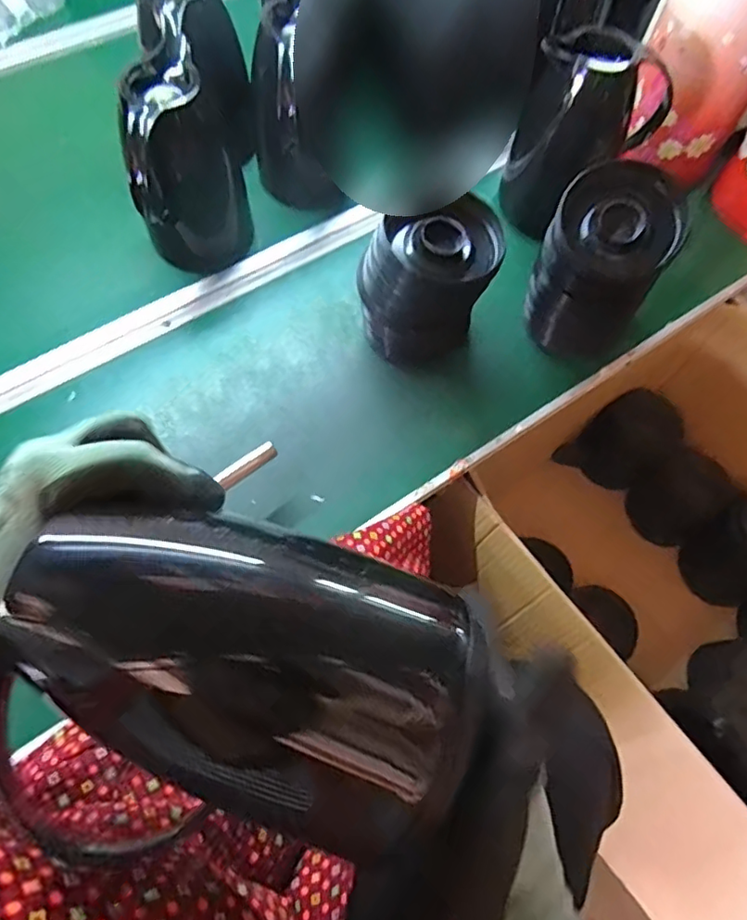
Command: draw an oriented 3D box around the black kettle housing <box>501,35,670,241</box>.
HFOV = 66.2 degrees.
[{"bbox_3d":[0.252,-0.396,0.694,0.139,0.198,0.120,-30,70,-15],"label":"black kettle housing"}]

